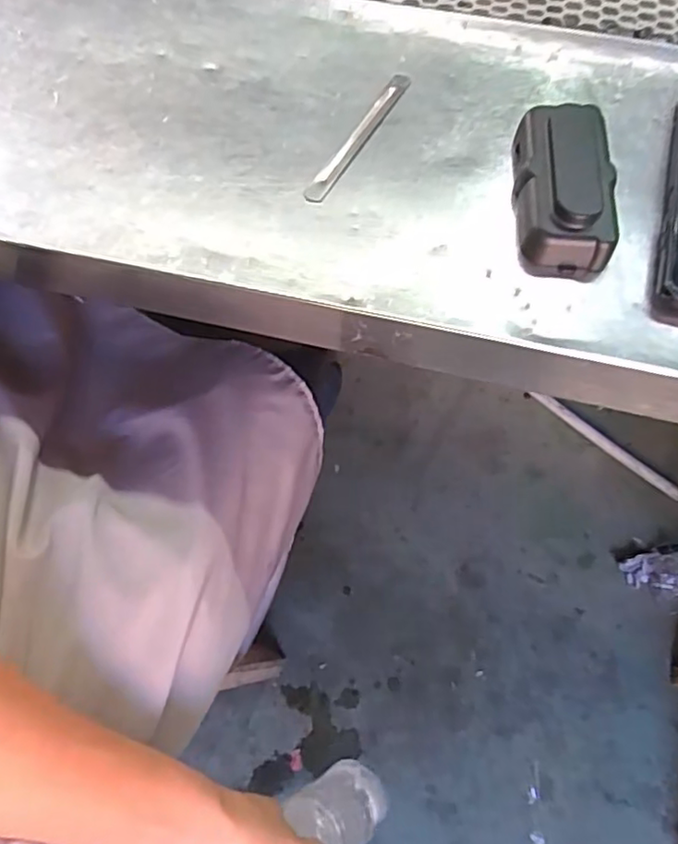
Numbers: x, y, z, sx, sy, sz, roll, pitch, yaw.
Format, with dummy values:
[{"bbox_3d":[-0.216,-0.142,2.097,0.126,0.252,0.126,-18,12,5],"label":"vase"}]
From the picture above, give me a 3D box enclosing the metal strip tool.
[{"bbox_3d":[0.013,-0.177,0.392,0.013,0.004,0.114,28,71,13],"label":"metal strip tool"}]

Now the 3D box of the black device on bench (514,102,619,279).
[{"bbox_3d":[0.126,-0.133,0.353,0.050,0.028,0.097,5,67,4],"label":"black device on bench"}]

